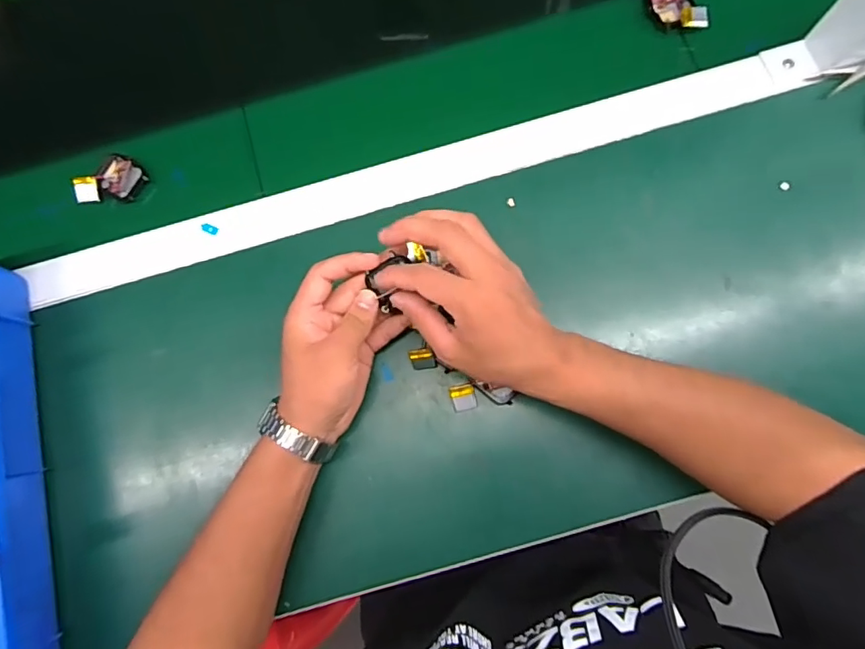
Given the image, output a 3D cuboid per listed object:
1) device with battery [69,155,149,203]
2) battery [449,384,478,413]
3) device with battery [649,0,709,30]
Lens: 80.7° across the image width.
[{"bbox_3d":[-0.295,-0.134,0.470,0.060,0.022,0.041,-9,79,1],"label":"device with battery"},{"bbox_3d":[0.025,0.059,0.407,0.019,0.006,0.020,-15,79,0],"label":"battery"},{"bbox_3d":[0.225,-0.290,0.466,0.037,0.010,0.058,-27,79,-2],"label":"device with battery"}]

